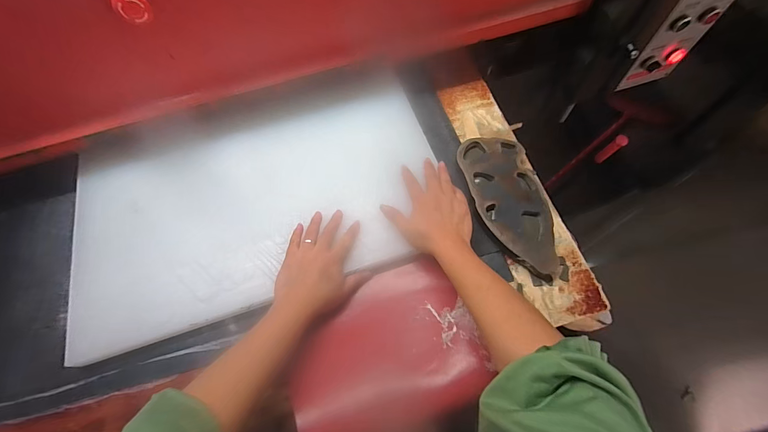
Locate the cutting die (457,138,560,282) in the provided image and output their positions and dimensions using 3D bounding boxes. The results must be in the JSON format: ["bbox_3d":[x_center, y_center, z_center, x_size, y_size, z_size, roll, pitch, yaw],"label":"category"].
[{"bbox_3d":[0.203,-0.022,0.527,0.118,0.024,0.240,-11,64,-2],"label":"cutting die"}]

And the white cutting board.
[{"bbox_3d":[-0.212,-0.031,0.526,0.581,0.040,0.342,-17,71,-2],"label":"white cutting board"}]

